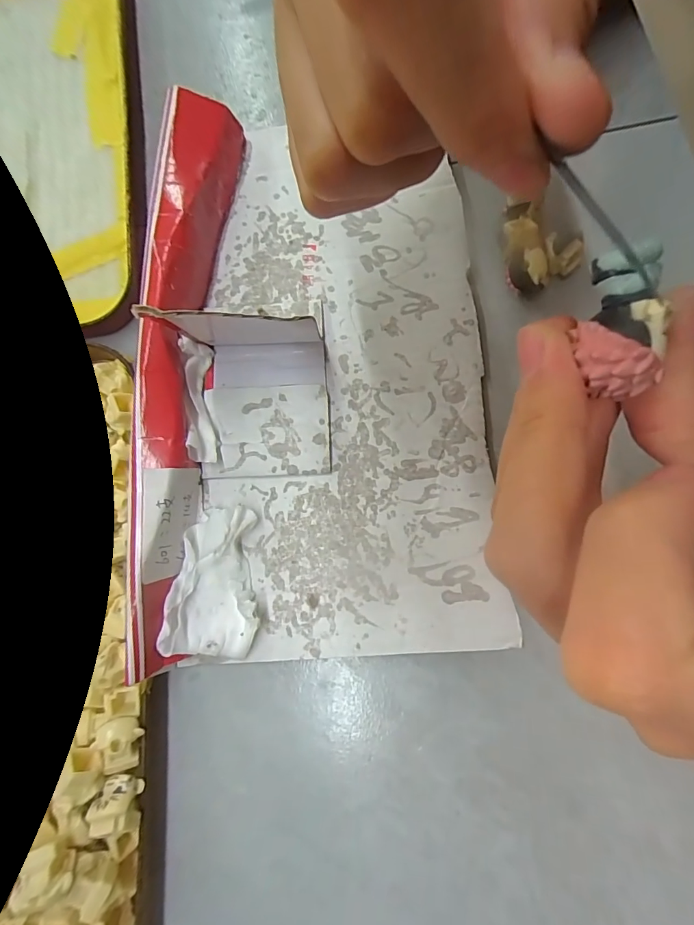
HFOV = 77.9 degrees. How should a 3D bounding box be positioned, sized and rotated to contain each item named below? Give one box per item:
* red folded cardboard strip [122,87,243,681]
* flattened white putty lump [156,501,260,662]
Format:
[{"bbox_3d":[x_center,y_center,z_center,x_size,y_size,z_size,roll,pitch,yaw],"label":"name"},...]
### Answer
[{"bbox_3d":[-0.068,-0.043,0.170,0.024,0.030,0.232,1,80,4],"label":"red folded cardboard strip"},{"bbox_3d":[-0.048,0.044,0.160,0.031,0.015,0.053,4,79,2],"label":"flattened white putty lump"}]

